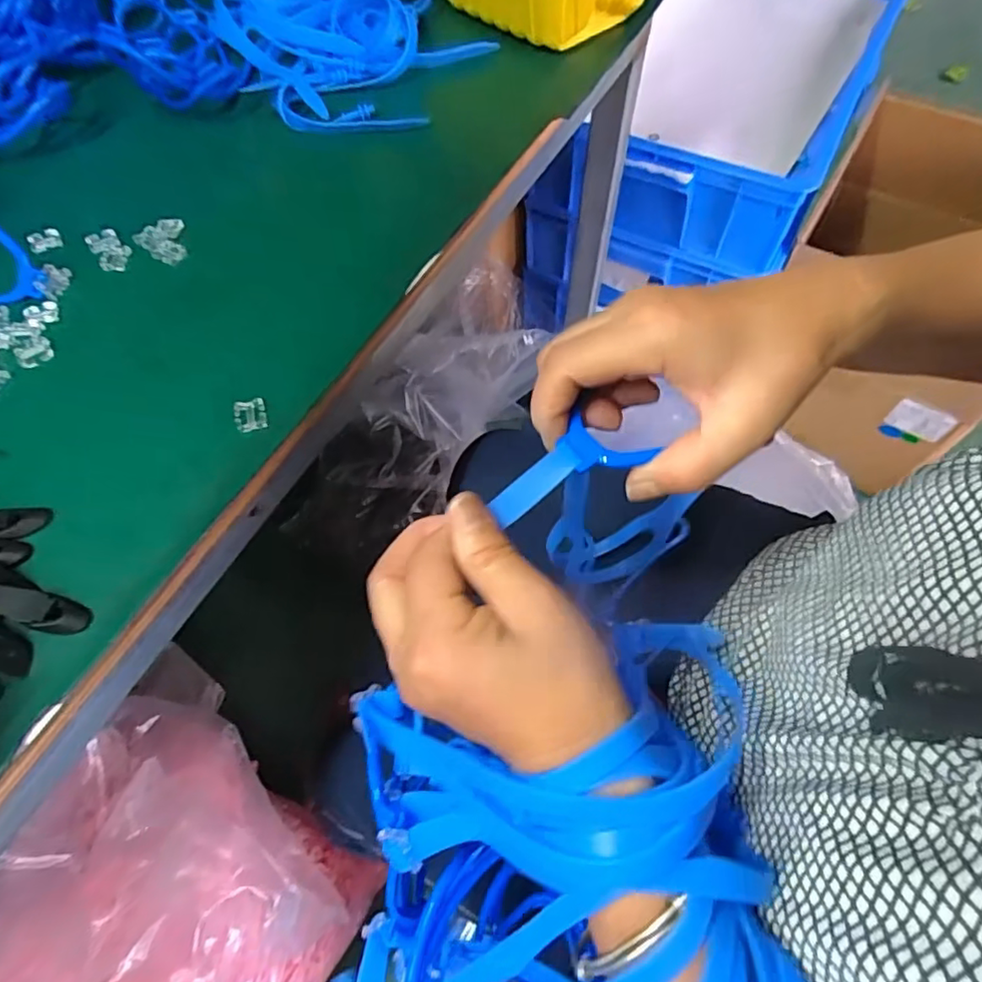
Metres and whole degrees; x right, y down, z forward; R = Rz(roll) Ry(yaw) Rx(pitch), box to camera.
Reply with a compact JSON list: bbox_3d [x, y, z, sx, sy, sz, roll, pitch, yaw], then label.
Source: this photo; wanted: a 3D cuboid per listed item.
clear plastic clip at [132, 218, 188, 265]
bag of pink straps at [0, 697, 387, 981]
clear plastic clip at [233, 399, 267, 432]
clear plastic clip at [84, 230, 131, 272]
[{"bbox_3d":[-0.230,-0.173,0.412,0.034,0.009,0.041,-23,63,-11],"label":"clear plastic clip"},{"bbox_3d":[-0.342,0.485,0.631,0.275,0.250,0.394,28,65,16],"label":"bag of pink straps"},{"bbox_3d":[-0.139,-0.044,0.338,0.018,0.006,0.020,-12,61,-5],"label":"clear plastic clip"},{"bbox_3d":[-0.268,-0.170,0.415,0.022,0.007,0.043,-36,66,-17],"label":"clear plastic clip"}]

